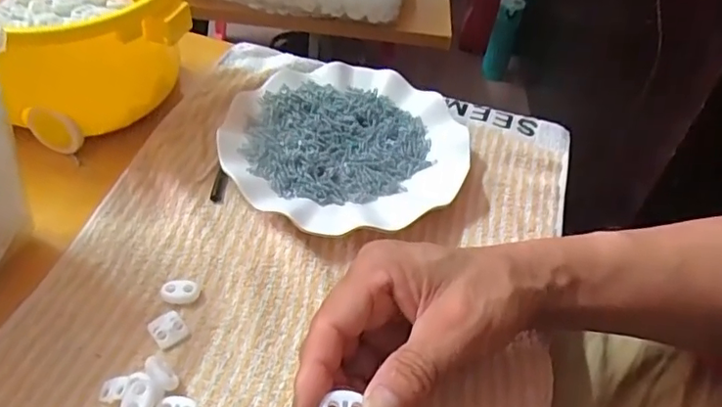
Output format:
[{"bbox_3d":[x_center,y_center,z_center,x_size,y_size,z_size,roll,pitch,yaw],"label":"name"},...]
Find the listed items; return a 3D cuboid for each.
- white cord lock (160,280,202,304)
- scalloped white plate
[{"bbox_3d":[-0.109,0.053,0.334,0.022,0.007,0.014,3,47,-4],"label":"white cord lock"},{"bbox_3d":[-0.013,-0.045,0.426,0.176,0.020,0.175,3,47,-4],"label":"scalloped white plate"}]

